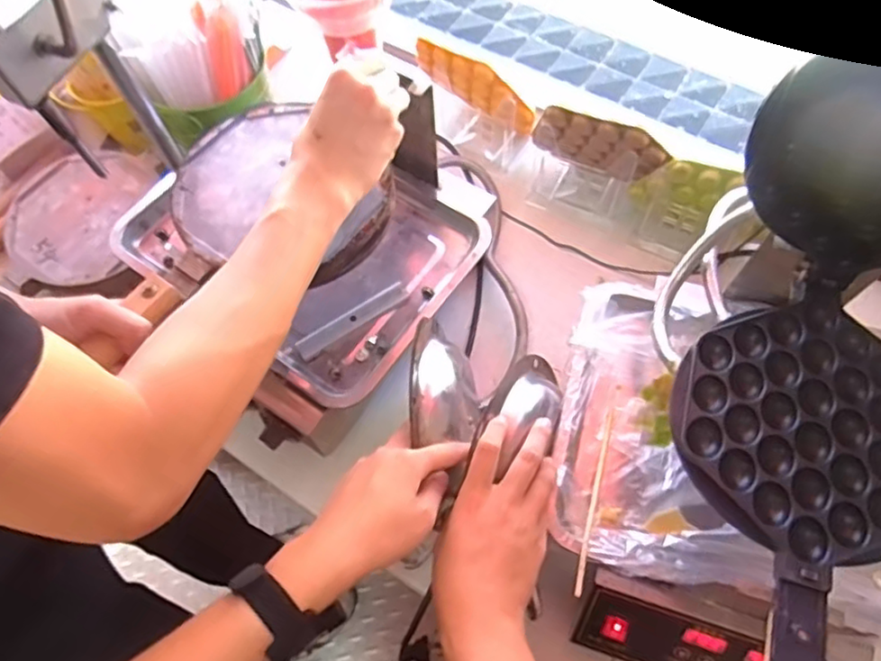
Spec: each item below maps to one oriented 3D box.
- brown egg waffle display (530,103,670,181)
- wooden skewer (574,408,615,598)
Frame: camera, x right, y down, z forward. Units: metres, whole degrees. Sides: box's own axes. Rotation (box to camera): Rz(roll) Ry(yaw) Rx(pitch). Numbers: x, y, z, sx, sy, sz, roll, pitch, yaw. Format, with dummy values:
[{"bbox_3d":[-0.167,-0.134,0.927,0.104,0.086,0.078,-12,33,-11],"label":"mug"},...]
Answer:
[{"bbox_3d":[0.179,-0.212,0.728,0.155,0.093,0.029,30,68,17],"label":"brown egg waffle display"},{"bbox_3d":[0.132,0.137,0.535,0.007,0.011,0.167,14,64,11],"label":"wooden skewer"}]

